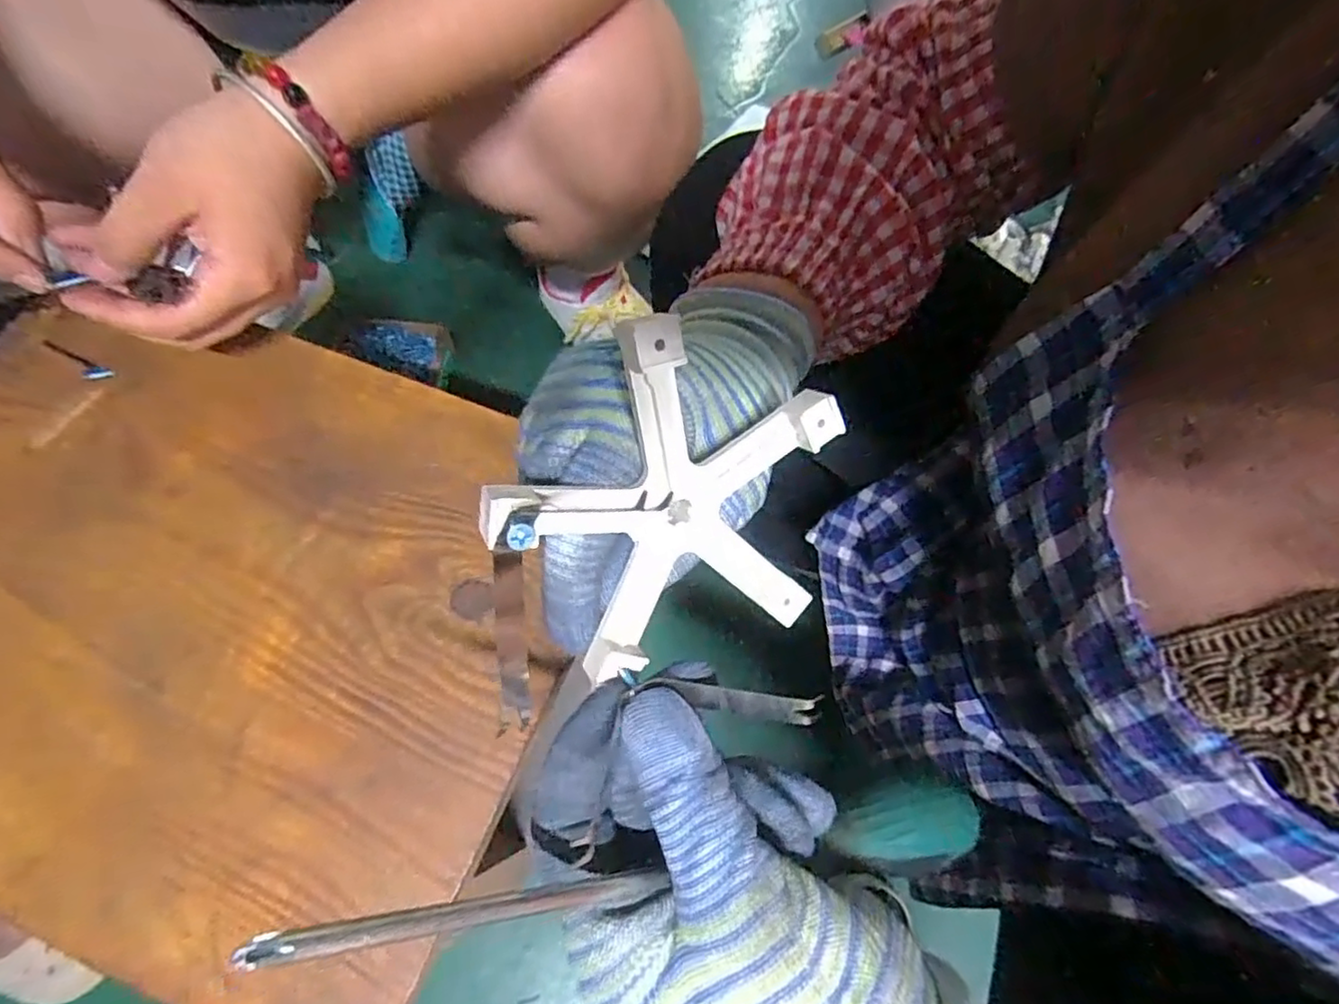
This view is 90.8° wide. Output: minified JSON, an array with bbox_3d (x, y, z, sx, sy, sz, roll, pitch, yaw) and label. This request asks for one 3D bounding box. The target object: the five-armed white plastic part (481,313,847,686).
[{"bbox_3d":[0.003,-0.001,0.195,0.108,0.103,0.012,-17,25,-19],"label":"five-armed white plastic part"}]

